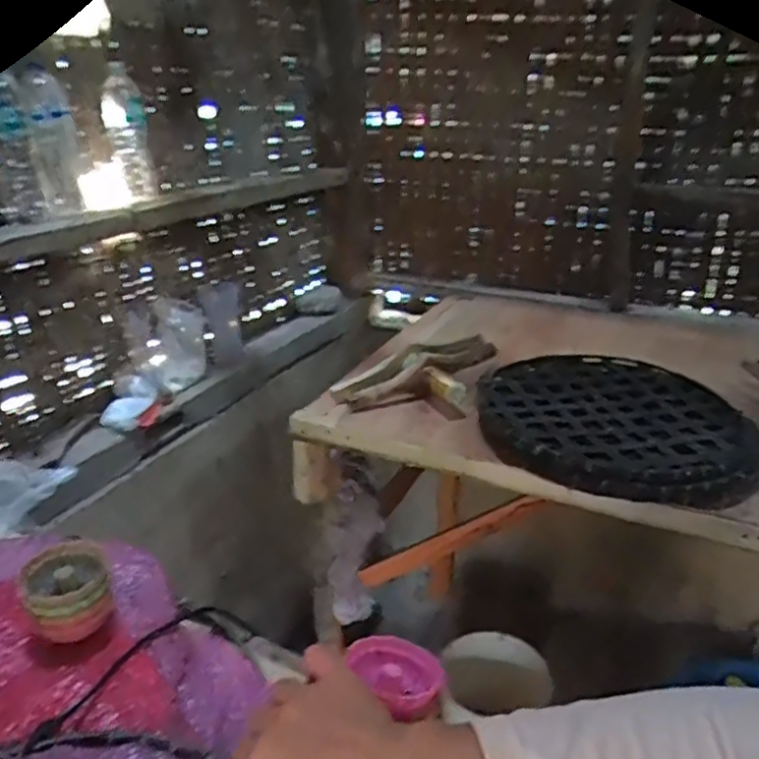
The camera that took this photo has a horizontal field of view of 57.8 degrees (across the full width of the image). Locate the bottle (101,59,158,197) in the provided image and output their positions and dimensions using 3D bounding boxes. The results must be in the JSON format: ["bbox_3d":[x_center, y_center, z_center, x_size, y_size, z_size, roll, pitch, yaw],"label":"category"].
[{"bbox_3d":[-0.433,-0.425,1.190,0.064,0.201,0.071,-4,24,-11],"label":"bottle"}]

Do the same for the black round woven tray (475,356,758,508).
[{"bbox_3d":[0.335,0.060,0.975,0.379,0.070,0.345,1,23,0],"label":"black round woven tray"}]

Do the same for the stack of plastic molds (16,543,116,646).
[{"bbox_3d":[-0.235,0.165,0.522,0.060,0.059,0.051,-11,26,-26],"label":"stack of plastic molds"}]

